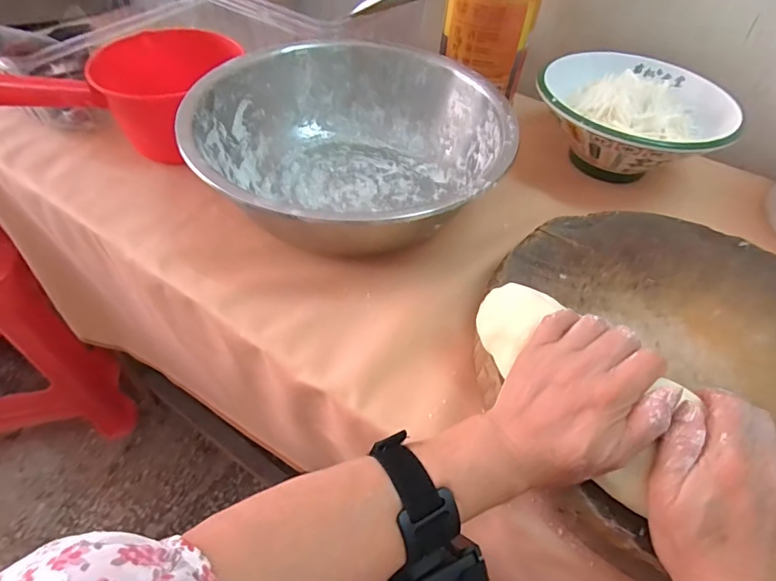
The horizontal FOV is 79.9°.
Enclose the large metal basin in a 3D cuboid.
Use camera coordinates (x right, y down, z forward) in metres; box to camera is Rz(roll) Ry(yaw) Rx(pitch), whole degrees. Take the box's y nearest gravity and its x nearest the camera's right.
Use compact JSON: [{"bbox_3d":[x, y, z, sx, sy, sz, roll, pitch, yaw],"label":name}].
[{"bbox_3d":[-0.038,-0.160,0.528,0.327,0.106,0.326,3,50,-4],"label":"large metal basin"}]

